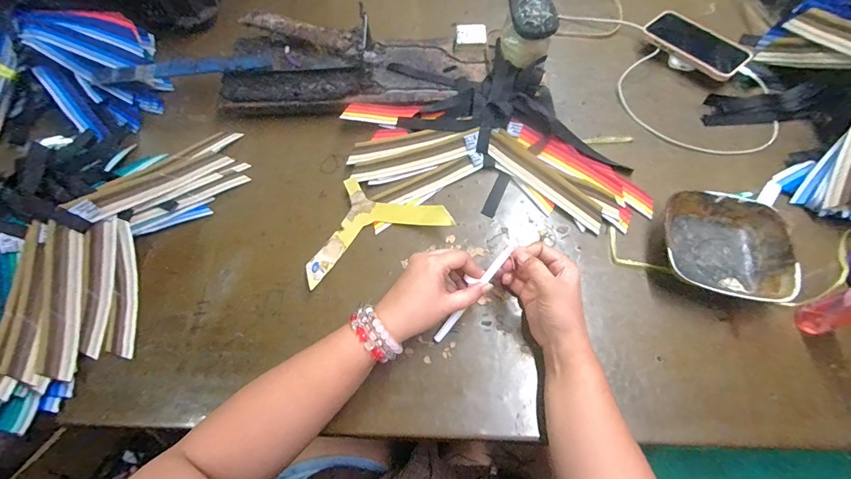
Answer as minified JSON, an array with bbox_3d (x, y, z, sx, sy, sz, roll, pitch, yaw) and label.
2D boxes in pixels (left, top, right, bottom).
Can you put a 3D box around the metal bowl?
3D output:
[{"bbox_3d":[0.336,0.009,0.411,0.125,0.041,0.120,13,64,10],"label":"metal bowl"}]

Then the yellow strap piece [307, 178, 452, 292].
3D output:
[{"bbox_3d":[-0.074,-0.030,0.466,0.185,0.031,0.121,-20,64,-7],"label":"yellow strap piece"}]

